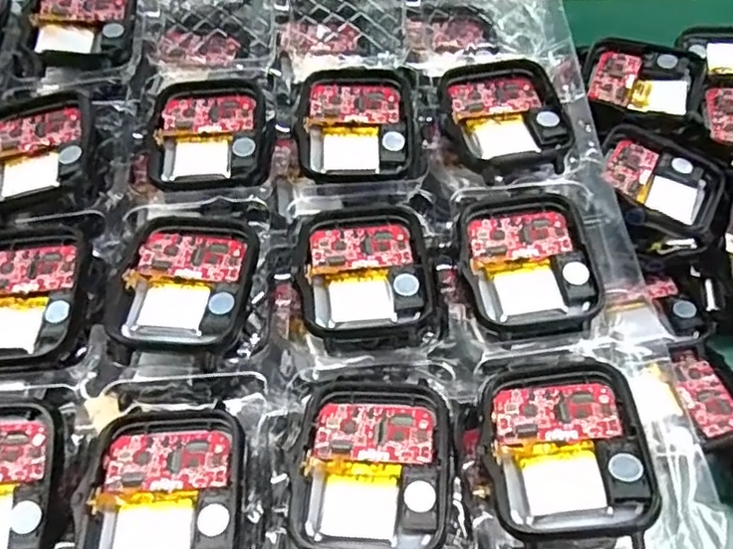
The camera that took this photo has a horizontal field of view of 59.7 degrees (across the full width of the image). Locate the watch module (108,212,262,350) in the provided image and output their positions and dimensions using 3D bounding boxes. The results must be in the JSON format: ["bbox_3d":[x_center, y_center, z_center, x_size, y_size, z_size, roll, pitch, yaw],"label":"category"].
[{"bbox_3d":[-0.051,0.002,0.183,0.038,0.007,0.043,6,62,4],"label":"watch module"}]

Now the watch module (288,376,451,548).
[{"bbox_3d":[0.001,0.047,0.157,0.037,0.005,0.045,2,61,4],"label":"watch module"}]

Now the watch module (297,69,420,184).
[{"bbox_3d":[-0.003,-0.052,0.214,0.039,0.007,0.044,0,62,1],"label":"watch module"}]

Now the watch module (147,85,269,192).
[{"bbox_3d":[-0.052,-0.047,0.213,0.039,0.004,0.044,1,62,2],"label":"watch module"}]

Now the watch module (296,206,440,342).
[{"bbox_3d":[0.000,-0.001,0.188,0.038,0.005,0.046,-4,62,-1],"label":"watch module"}]

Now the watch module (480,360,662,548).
[{"bbox_3d":[0.048,0.042,0.156,0.037,0.013,0.045,-4,61,1],"label":"watch module"}]

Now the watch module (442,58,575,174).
[{"bbox_3d":[0.045,-0.053,0.211,0.038,0.009,0.049,-4,62,-1],"label":"watch module"}]

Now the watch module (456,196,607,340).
[{"bbox_3d":[0.048,-0.003,0.189,0.037,0.005,0.045,-4,62,-1],"label":"watch module"}]

